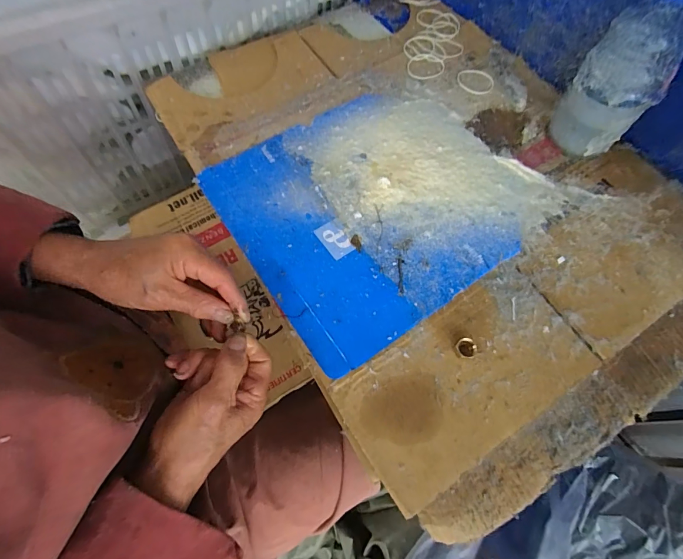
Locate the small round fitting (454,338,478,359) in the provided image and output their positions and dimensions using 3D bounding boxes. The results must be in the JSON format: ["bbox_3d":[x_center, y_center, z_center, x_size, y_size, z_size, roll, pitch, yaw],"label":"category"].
[{"bbox_3d":[0.121,0.068,0.347,0.020,0.014,0.020,0,67,0],"label":"small round fitting"}]

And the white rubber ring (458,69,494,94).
[{"bbox_3d":[0.193,-0.286,0.513,0.055,0.004,0.043,30,76,16],"label":"white rubber ring"}]

